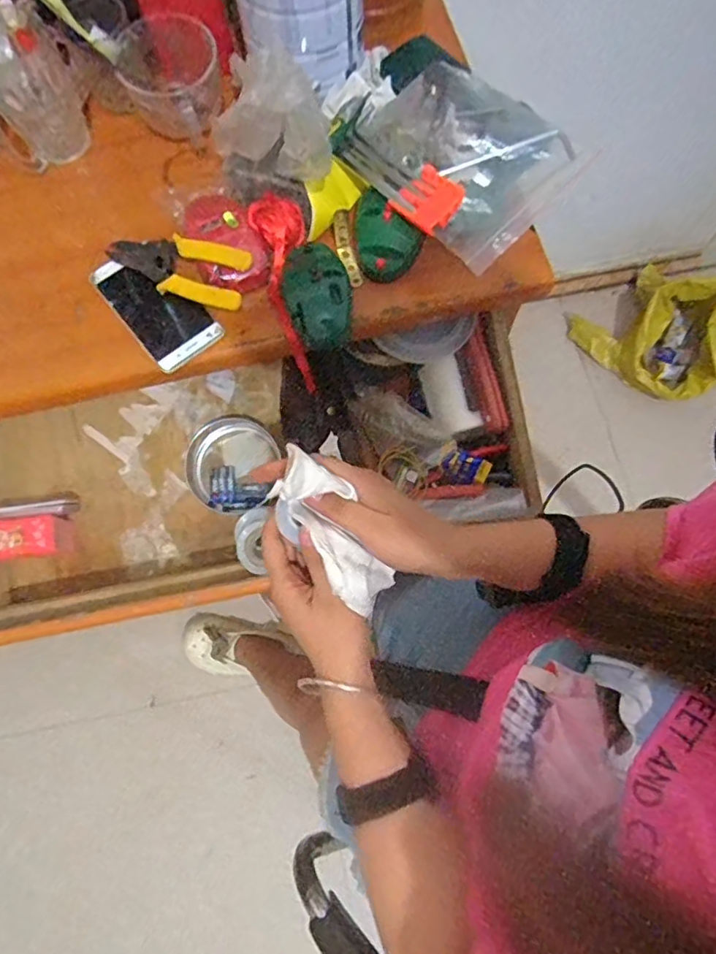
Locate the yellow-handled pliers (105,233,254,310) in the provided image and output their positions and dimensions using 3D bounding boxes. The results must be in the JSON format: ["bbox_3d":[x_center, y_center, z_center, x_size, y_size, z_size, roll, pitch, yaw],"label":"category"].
[{"bbox_3d":[-0.179,-0.203,0.558,0.150,0.031,0.054,15,73,6],"label":"yellow-handled pliers"}]

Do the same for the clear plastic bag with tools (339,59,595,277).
[{"bbox_3d":[0.094,-0.304,0.558,0.198,0.061,0.158,43,78,13],"label":"clear plastic bag with tools"}]

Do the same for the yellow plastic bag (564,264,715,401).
[{"bbox_3d":[0.718,-0.344,1.353,0.308,0.218,0.328,-25,73,-7],"label":"yellow plastic bag"}]

